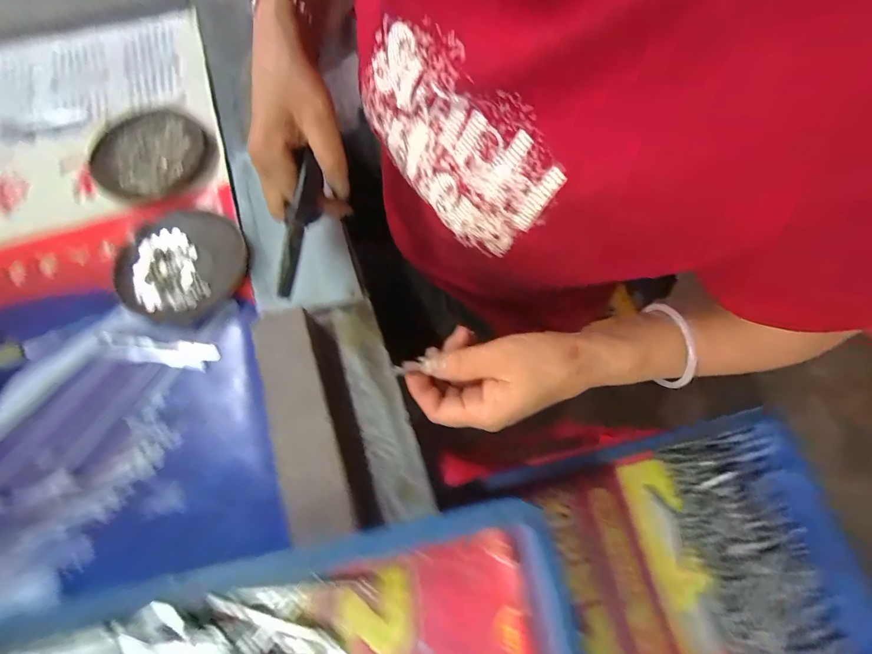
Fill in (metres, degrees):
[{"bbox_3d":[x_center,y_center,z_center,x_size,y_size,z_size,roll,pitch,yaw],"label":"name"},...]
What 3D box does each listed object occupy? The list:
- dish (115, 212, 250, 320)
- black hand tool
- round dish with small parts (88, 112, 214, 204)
[{"bbox_3d":[-0.238,-0.062,0.351,0.109,0.011,0.112,1,71,-2],"label":"dish"},{"bbox_3d":[-0.103,-0.074,0.283,0.019,0.016,0.104,12,86,2],"label":"black hand tool"},{"bbox_3d":[-0.297,-0.180,0.391,0.110,0.014,0.107,1,71,-2],"label":"round dish with small parts"}]

